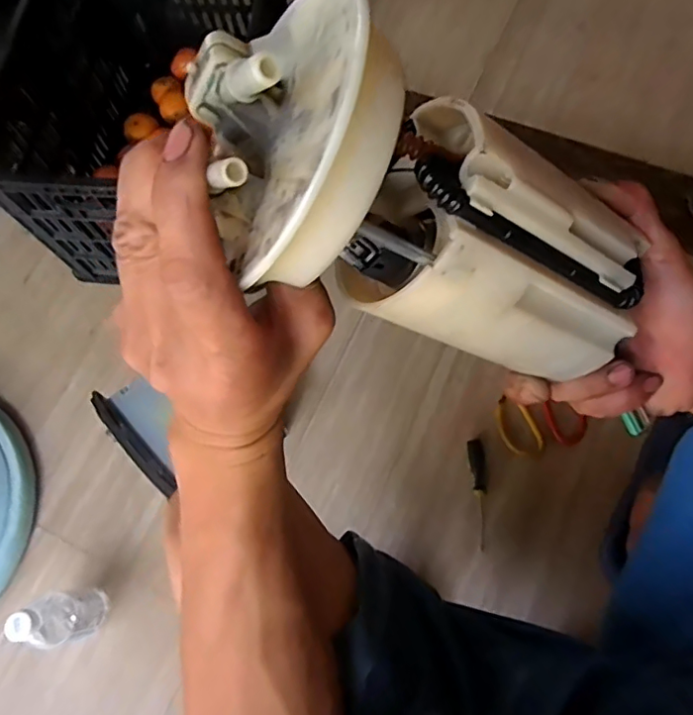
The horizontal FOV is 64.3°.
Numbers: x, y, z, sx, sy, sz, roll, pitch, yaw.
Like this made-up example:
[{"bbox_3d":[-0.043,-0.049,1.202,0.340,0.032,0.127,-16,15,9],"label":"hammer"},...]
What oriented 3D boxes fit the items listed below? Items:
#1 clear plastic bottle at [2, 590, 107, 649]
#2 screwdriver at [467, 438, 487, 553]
[{"bbox_3d":[-0.359,0.323,0.679,0.070,0.150,0.061,-11,70,-2],"label":"clear plastic bottle"},{"bbox_3d":[0.192,0.192,0.785,0.021,0.024,0.148,-6,70,0],"label":"screwdriver"}]

